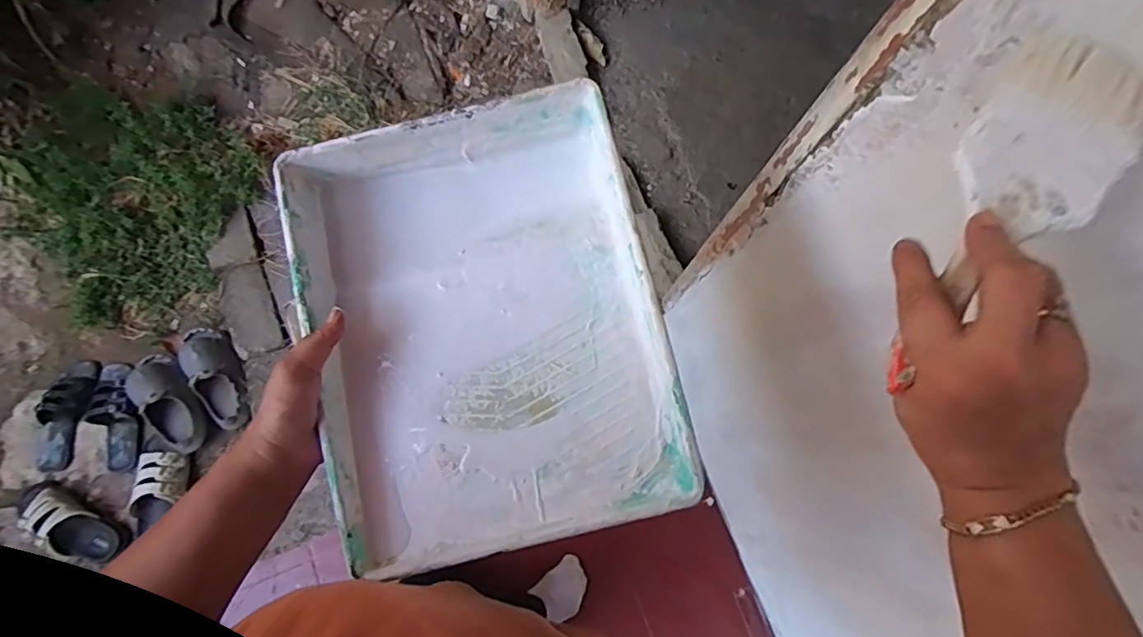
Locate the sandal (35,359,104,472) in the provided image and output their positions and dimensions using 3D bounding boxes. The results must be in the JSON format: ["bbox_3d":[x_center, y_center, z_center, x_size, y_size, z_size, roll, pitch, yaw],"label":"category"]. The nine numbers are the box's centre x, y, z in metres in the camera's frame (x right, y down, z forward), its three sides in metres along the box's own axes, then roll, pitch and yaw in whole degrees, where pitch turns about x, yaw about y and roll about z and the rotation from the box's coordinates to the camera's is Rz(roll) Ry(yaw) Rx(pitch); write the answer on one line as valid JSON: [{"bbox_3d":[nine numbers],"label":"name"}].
[{"bbox_3d":[-1.075,0.205,1.193,0.098,0.055,0.236,9,78,2],"label":"sandal"}]

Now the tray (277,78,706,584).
[{"bbox_3d":[-0.072,0.006,0.470,0.278,0.071,0.353,-13,79,-2],"label":"tray"}]

